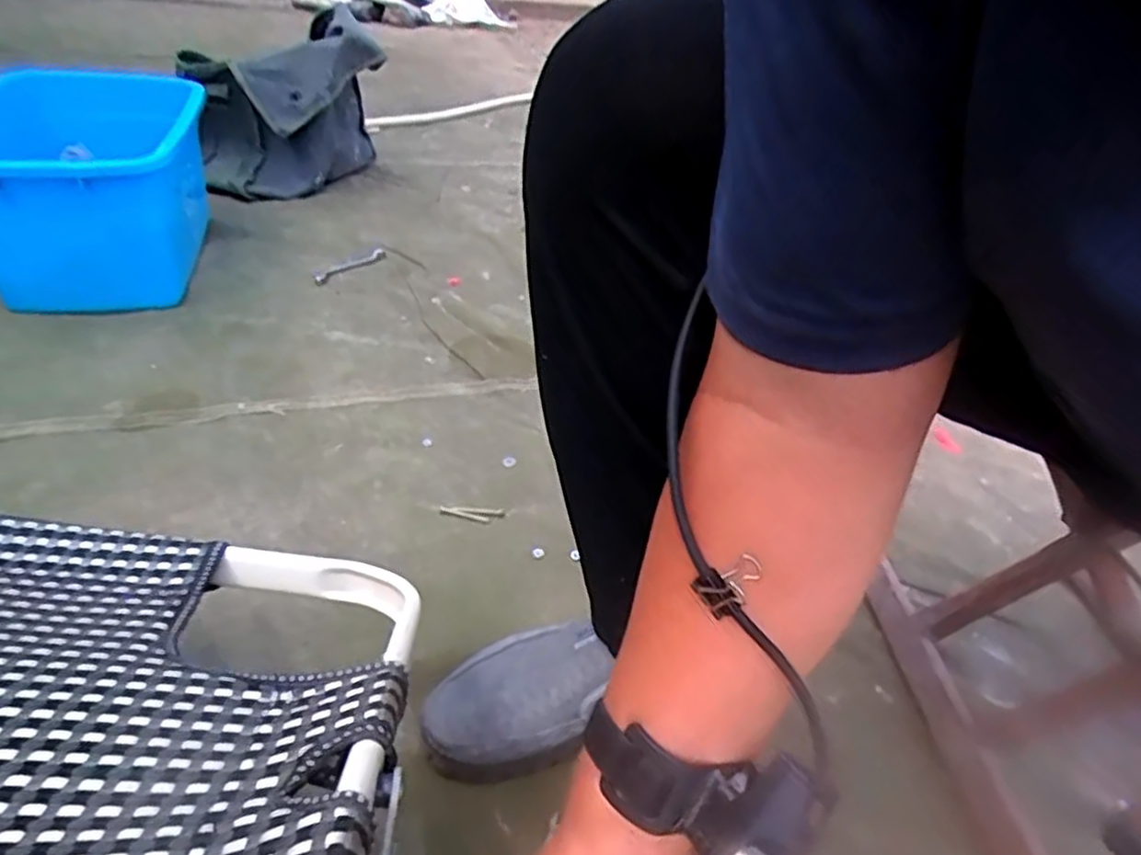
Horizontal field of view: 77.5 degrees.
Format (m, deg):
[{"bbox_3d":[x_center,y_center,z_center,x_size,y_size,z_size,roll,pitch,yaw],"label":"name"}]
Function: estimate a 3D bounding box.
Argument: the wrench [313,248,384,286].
[{"bbox_3d":[-0.347,-0.255,1.121,0.029,0.005,0.131,41,53,20],"label":"wrench"}]

